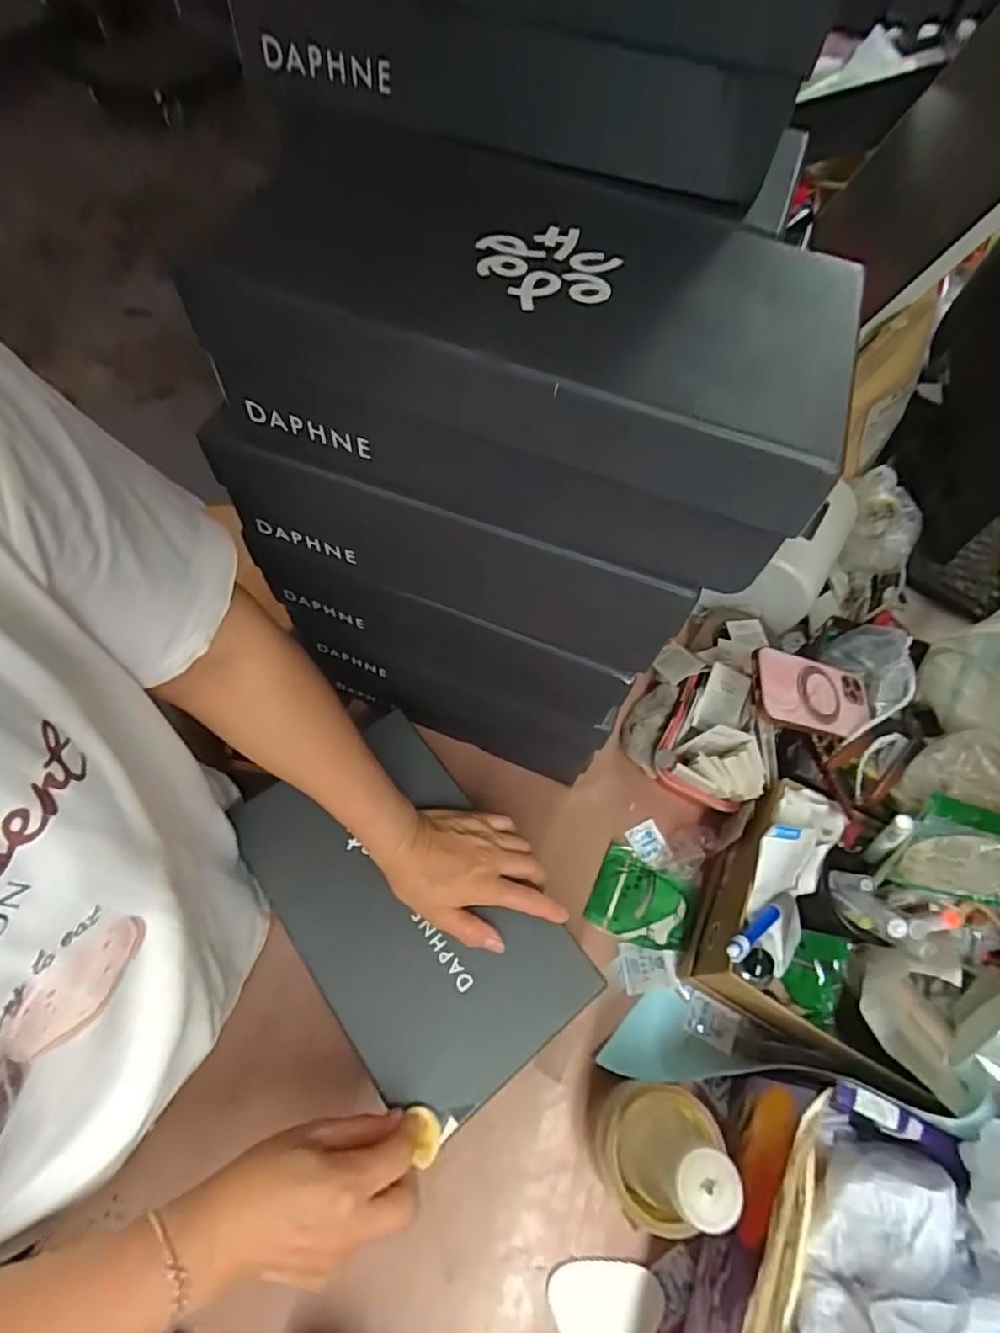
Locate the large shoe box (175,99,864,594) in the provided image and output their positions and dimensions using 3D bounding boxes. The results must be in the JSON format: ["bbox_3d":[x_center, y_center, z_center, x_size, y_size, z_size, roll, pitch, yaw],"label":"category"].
[{"bbox_3d":[0.027,-0.179,0.323,0.292,0.099,0.192,20,62,7],"label":"large shoe box"}]

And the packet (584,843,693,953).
[{"bbox_3d":[0.139,0.232,0.590,0.094,0.010,0.079,24,62,9],"label":"packet"}]

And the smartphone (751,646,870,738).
[{"bbox_3d":[0.307,0.028,0.582,0.157,0.012,0.074,11,65,-21],"label":"smartphone"}]

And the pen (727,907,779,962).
[{"bbox_3d":[0.205,0.214,0.484,0.080,0.013,0.014,-8,56,-45],"label":"pen"}]

